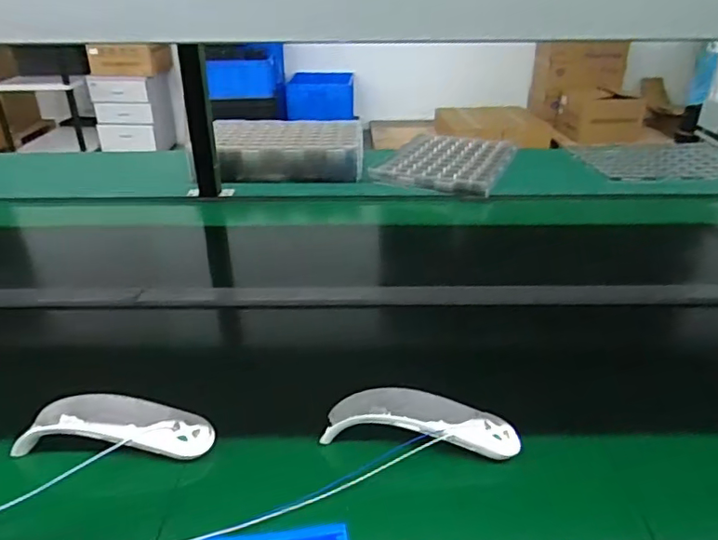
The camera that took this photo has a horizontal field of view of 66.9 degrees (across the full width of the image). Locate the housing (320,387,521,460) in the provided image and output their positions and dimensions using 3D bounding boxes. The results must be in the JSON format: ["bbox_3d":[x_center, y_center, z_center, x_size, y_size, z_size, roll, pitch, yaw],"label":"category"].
[{"bbox_3d":[0.064,0.157,0.571,0.195,0.035,0.063,2,30,7],"label":"housing"}]

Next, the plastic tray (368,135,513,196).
[{"bbox_3d":[0.228,-0.269,1.338,0.281,0.035,0.347,13,33,24],"label":"plastic tray"}]

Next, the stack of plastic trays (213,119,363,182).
[{"bbox_3d":[-0.173,-0.314,1.358,0.362,0.093,0.285,-2,30,-1],"label":"stack of plastic trays"}]

